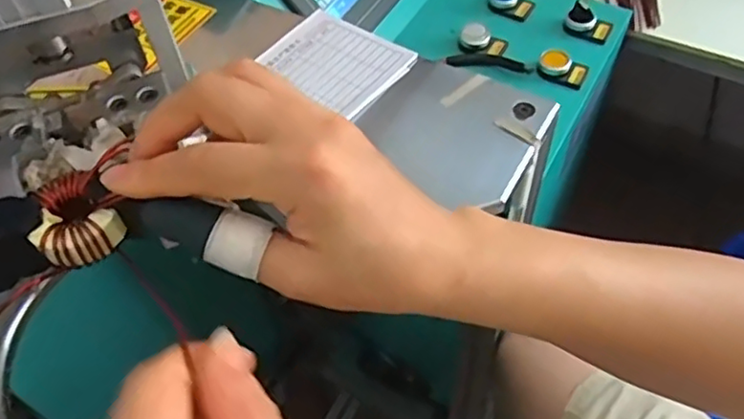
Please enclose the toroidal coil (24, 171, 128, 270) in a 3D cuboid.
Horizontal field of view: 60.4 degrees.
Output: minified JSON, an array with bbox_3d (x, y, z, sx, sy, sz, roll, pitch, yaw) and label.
[{"bbox_3d":[-0.121,0.005,0.259,0.032,0.016,0.038,-34,59,-20],"label":"toroidal coil"}]

